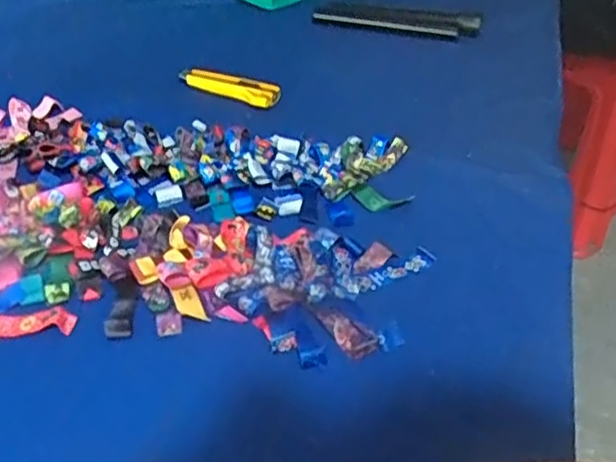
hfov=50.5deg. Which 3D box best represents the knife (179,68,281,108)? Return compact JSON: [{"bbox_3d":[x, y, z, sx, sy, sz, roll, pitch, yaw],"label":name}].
[{"bbox_3d":[-0.101,-0.180,0.811,0.132,0.021,0.030,16,44,18],"label":"knife"}]

